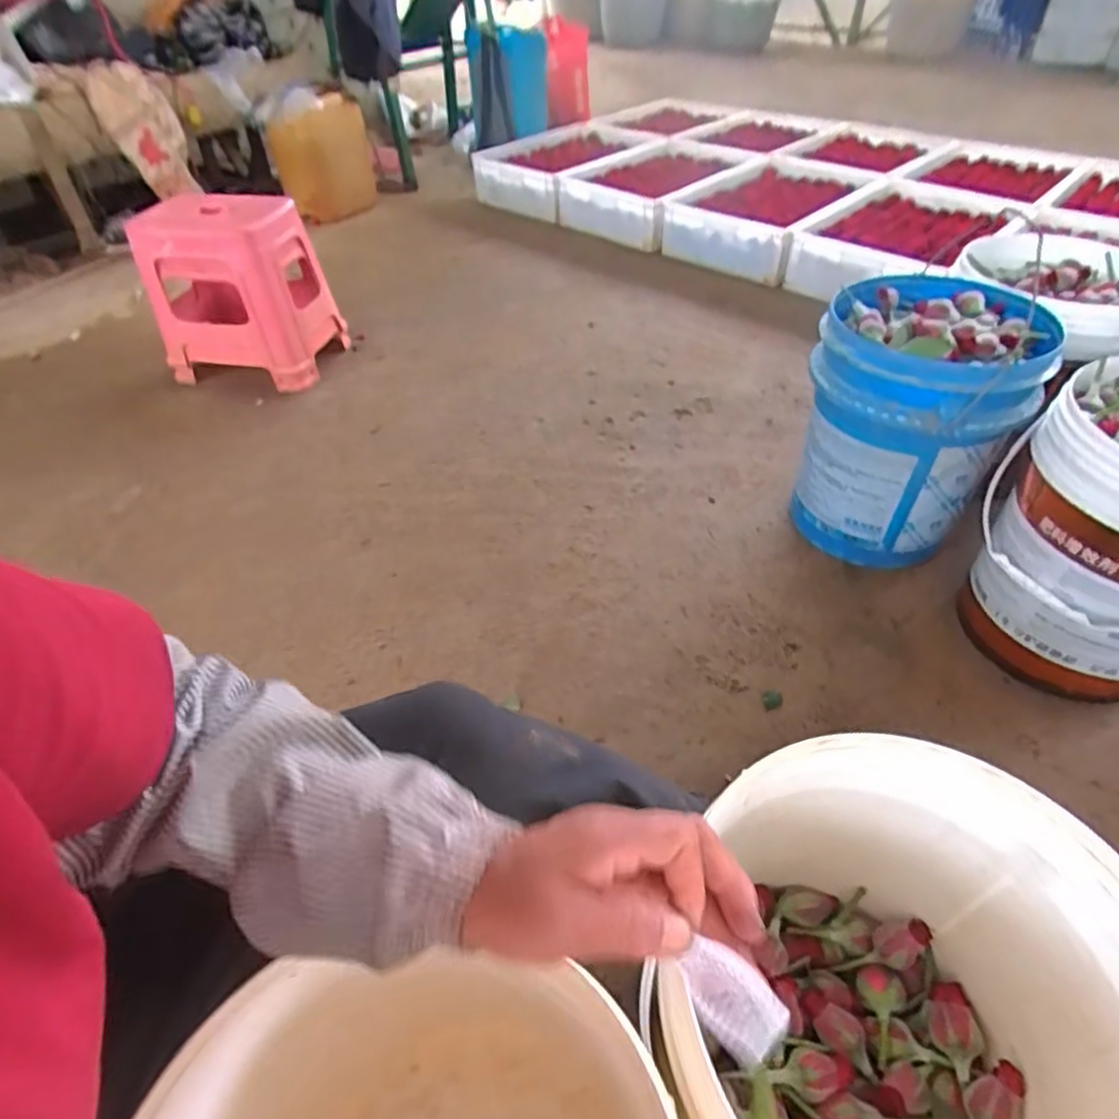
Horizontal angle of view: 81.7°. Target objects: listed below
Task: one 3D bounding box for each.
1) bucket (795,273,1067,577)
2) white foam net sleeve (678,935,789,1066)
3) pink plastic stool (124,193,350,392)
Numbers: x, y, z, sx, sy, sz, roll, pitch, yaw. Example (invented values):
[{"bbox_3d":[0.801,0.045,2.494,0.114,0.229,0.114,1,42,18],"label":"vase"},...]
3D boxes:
[{"bbox_3d":[0.547,-0.212,1.040,0.284,0.371,0.289,-1,46,1],"label":"bucket"},{"bbox_3d":[0.075,0.186,0.276,0.030,0.015,0.044,-50,56,2],"label":"white foam net sleeve"},{"bbox_3d":[-0.740,-0.610,1.478,0.357,0.340,0.286,12,47,14],"label":"pink plastic stool"}]

